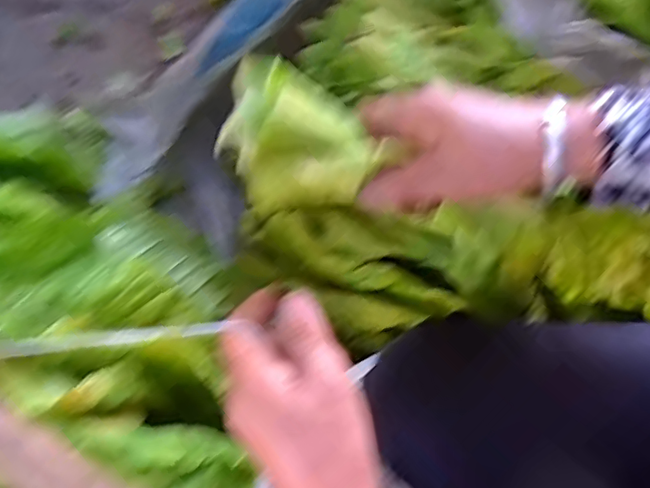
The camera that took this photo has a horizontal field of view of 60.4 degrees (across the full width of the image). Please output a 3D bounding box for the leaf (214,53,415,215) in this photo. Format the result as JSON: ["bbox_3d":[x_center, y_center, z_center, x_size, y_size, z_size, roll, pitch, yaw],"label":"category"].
[{"bbox_3d":[-0.021,-0.057,0.299,0.096,0.036,0.070,34,74,13],"label":"leaf"}]

